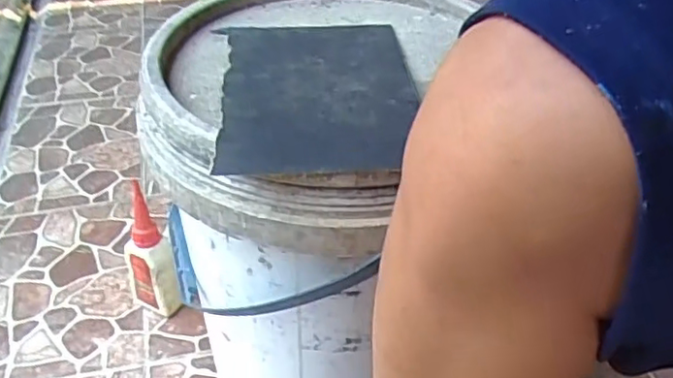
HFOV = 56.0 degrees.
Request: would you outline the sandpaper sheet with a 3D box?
[{"bbox_3d":[-0.013,-0.078,0.466,0.137,0.006,0.227,-2,35,-5],"label":"sandpaper sheet"}]

